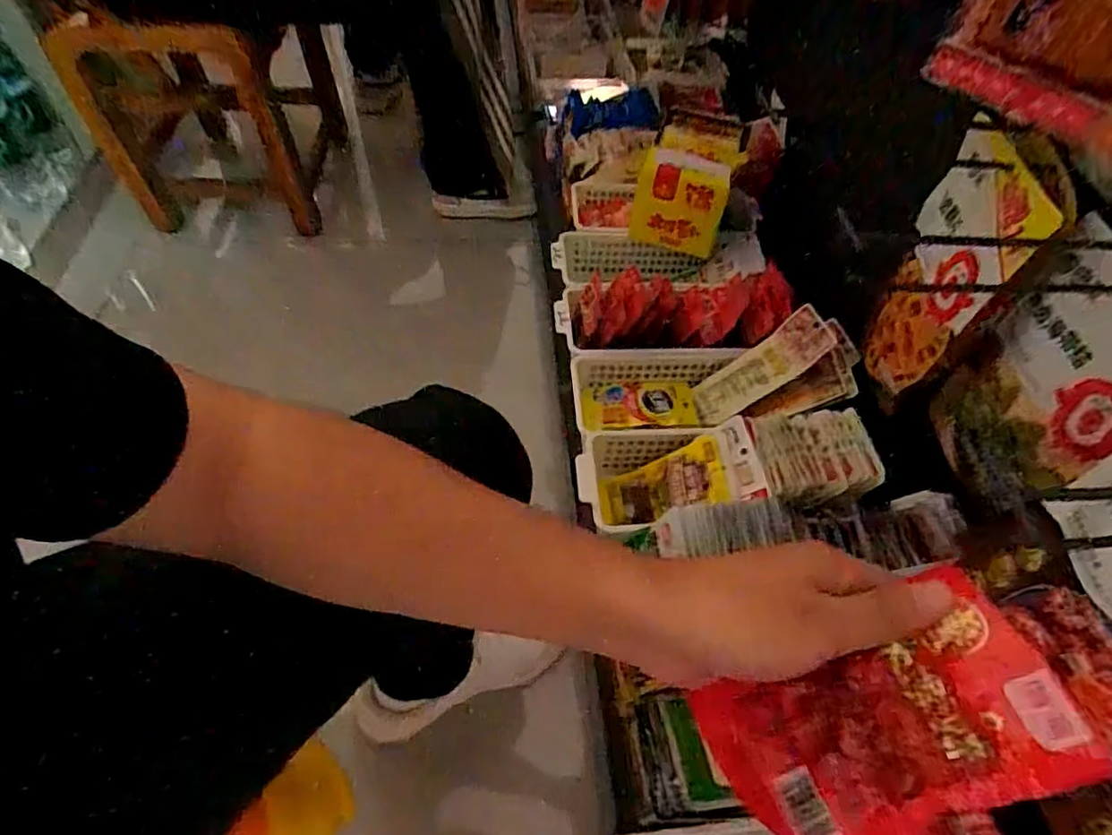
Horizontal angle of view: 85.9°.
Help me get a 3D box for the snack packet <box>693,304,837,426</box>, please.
[{"bbox_3d":[0.251,-0.059,0.743,0.016,0.182,0.065,21,40,-44],"label":"snack packet"}]

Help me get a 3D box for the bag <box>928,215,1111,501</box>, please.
[{"bbox_3d":[0.402,-0.023,0.493,0.029,0.226,0.171,5,54,0],"label":"bag"}]

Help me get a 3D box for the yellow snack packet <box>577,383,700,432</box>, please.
[{"bbox_3d":[0.108,-0.012,0.767,0.144,0.030,0.076,-2,54,-5],"label":"yellow snack packet"}]

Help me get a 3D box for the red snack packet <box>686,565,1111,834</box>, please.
[{"bbox_3d":[0.131,0.126,0.246,0.133,0.016,0.078,-31,45,11],"label":"red snack packet"}]

